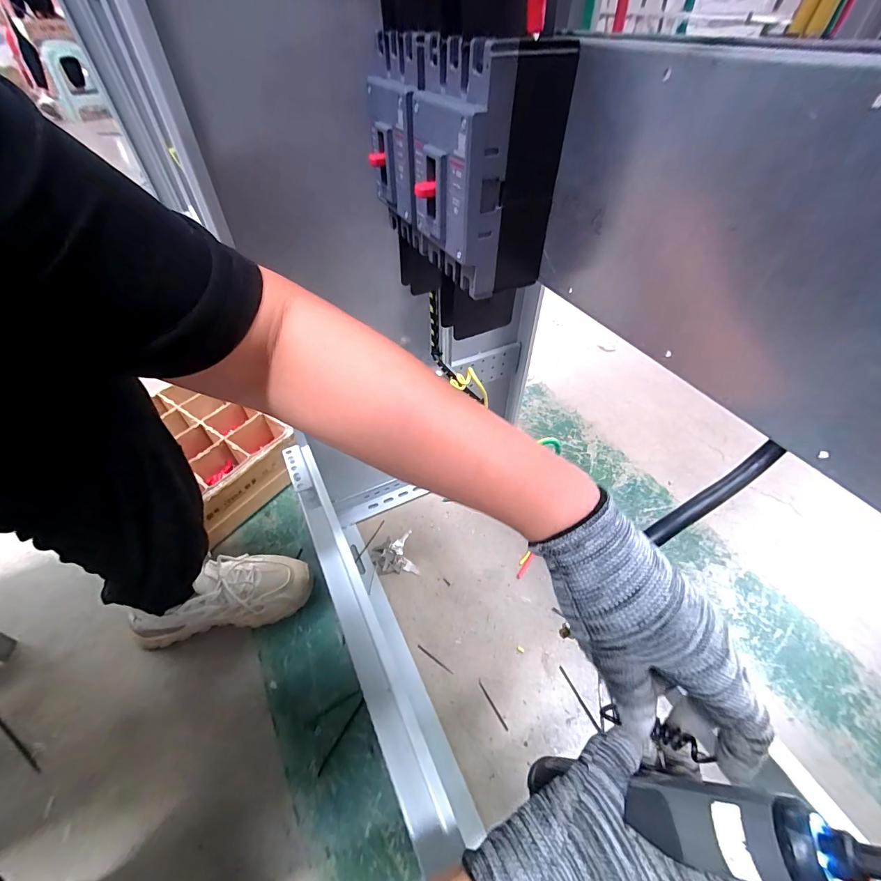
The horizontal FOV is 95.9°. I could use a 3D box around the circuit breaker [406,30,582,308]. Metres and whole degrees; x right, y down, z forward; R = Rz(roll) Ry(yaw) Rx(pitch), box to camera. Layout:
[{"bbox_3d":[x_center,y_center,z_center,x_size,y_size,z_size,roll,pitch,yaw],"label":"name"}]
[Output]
[{"bbox_3d":[0.024,-0.174,0.263,0.078,0.125,0.084,-16,49,-14],"label":"circuit breaker"}]

